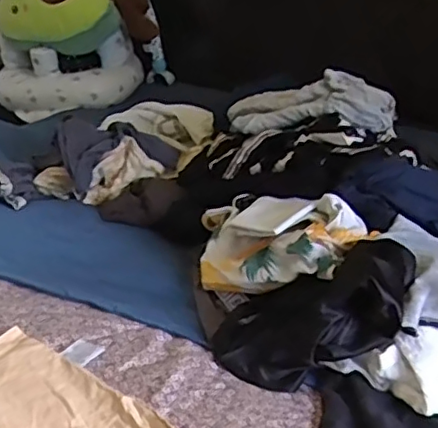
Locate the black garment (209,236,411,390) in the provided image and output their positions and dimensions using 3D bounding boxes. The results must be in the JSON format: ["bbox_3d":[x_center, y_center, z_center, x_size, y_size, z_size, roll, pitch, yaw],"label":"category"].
[{"bbox_3d":[0.127,0.130,0.830,0.249,0.182,0.128,5,30,-1],"label":"black garment"}]

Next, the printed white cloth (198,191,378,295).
[{"bbox_3d":[0.076,0.039,0.945,0.295,0.092,0.188,-12,41,35],"label":"printed white cloth"}]

